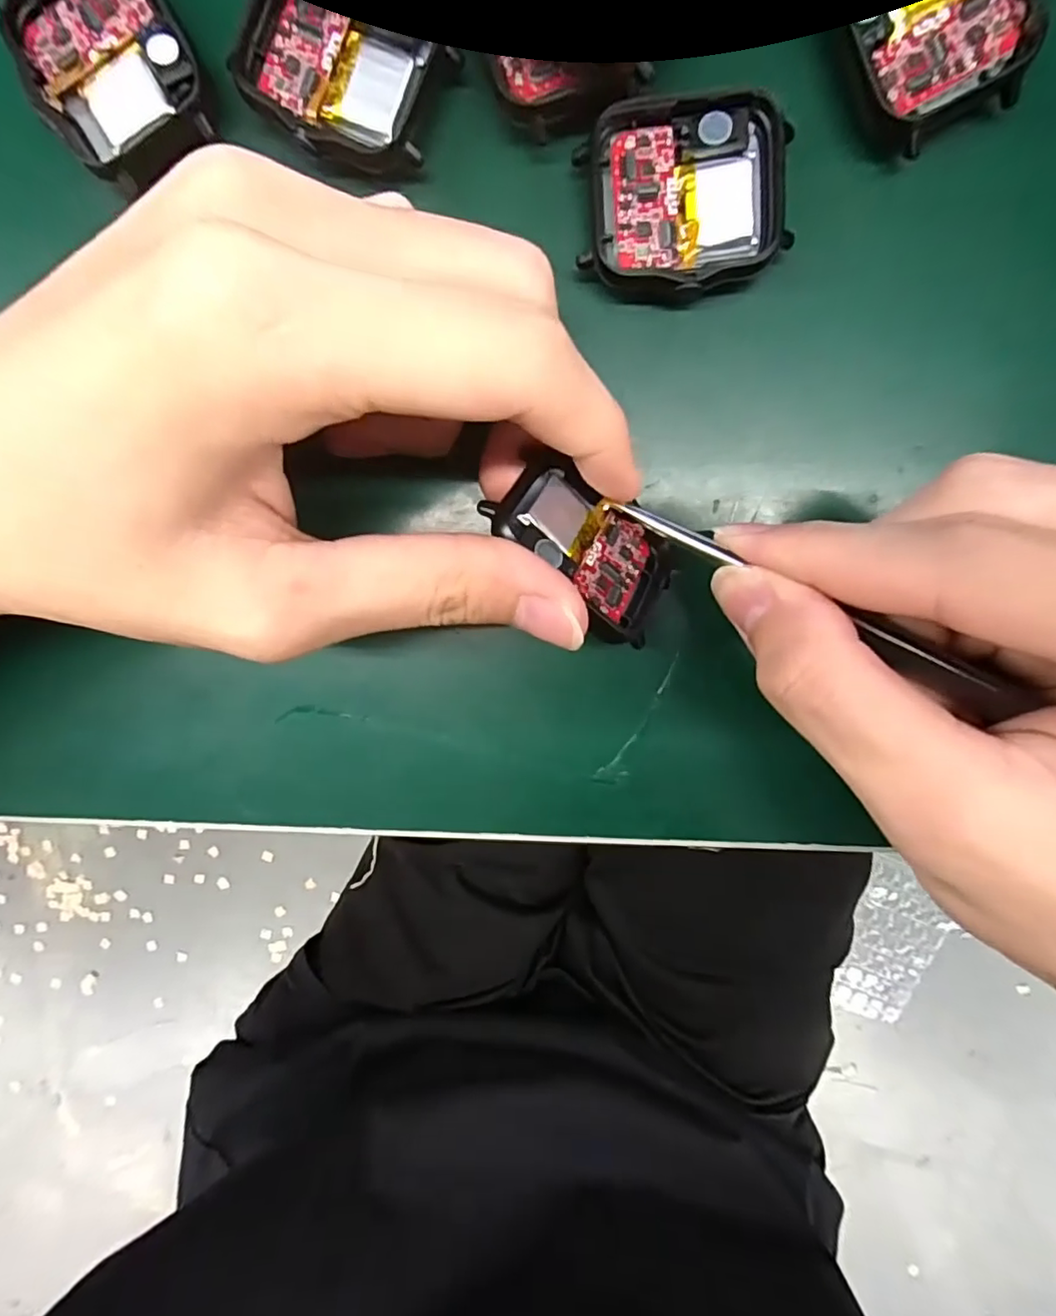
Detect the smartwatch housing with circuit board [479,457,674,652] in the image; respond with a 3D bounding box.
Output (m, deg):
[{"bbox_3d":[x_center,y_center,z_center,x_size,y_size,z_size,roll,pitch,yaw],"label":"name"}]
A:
[{"bbox_3d":[0.016,-0.028,0.139,0.046,0.008,0.035,41,54,-13],"label":"smartwatch housing with circuit board"}]

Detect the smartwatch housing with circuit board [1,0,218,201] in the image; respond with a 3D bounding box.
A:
[{"bbox_3d":[-0.097,-0.138,0.138,0.037,0.008,0.045,-23,96,6],"label":"smartwatch housing with circuit board"}]

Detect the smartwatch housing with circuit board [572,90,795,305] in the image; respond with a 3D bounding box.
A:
[{"bbox_3d":[0.036,-0.105,0.139,0.045,0.013,0.040,-2,97,3],"label":"smartwatch housing with circuit board"}]

